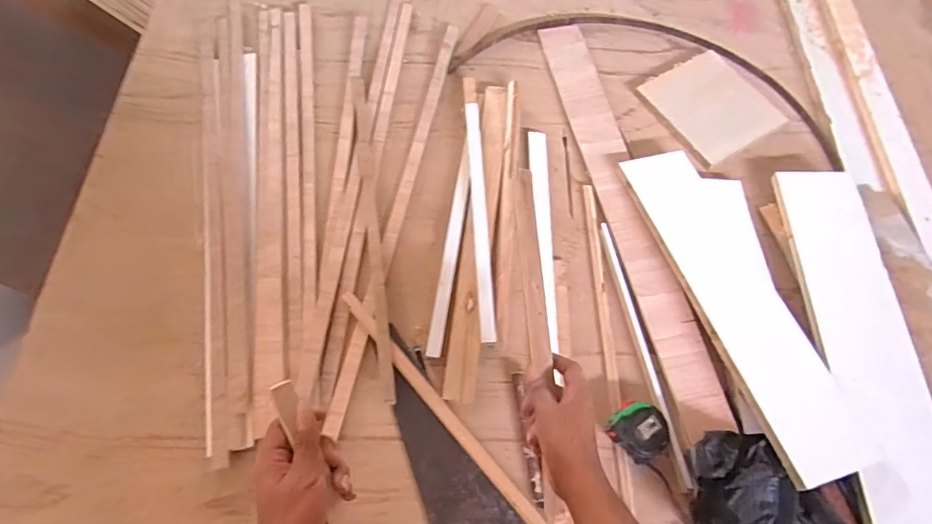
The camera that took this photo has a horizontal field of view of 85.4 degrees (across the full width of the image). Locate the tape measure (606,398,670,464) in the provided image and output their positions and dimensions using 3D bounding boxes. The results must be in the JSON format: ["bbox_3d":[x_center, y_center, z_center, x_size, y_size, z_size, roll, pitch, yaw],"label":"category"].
[{"bbox_3d":[0.234,0.223,0.673,0.068,0.037,0.073,-40,73,-17],"label":"tape measure"}]

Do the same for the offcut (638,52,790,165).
[{"bbox_3d":[0.443,-0.288,0.918,0.192,0.010,0.201,-30,70,-14],"label":"offcut"}]

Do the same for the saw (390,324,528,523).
[{"bbox_3d":[-0.005,0.274,0.651,0.114,0.021,0.399,-18,68,-9],"label":"saw"}]

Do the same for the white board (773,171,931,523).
[{"bbox_3d":[0.550,0.118,0.686,0.109,0.029,0.580,-3,62,12],"label":"white board"}]

